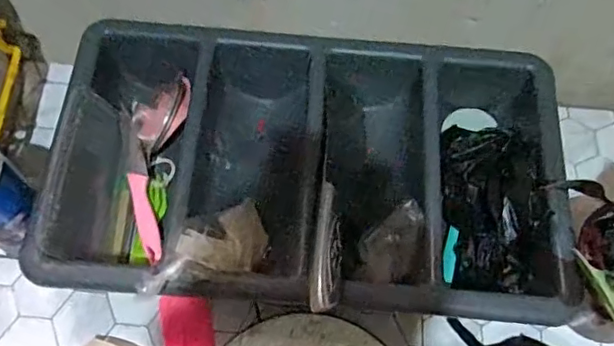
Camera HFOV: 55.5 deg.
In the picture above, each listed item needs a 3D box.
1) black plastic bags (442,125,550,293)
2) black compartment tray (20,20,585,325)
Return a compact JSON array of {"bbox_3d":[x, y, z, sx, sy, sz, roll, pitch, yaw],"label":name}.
[{"bbox_3d":[0.189,0.035,0.602,0.085,0.060,0.169,-1,64,-4],"label":"black plastic bags"},{"bbox_3d":[0.005,-0.006,0.607,0.498,0.117,0.284,4,64,-2],"label":"black compartment tray"}]

